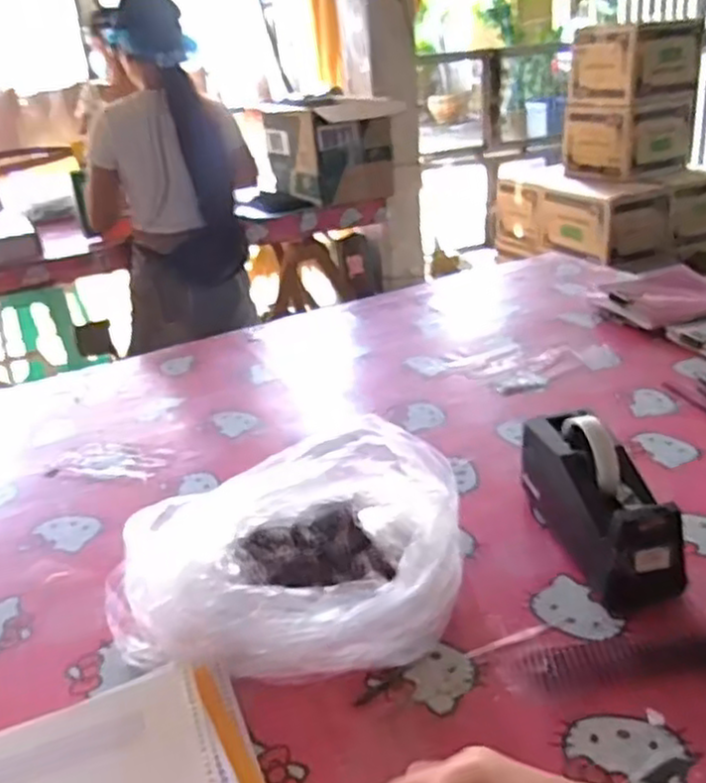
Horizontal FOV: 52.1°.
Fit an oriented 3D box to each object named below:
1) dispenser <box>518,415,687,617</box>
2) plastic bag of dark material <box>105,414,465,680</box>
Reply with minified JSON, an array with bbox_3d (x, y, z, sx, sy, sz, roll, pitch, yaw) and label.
[{"bbox_3d":[0.235,0.101,0.699,0.075,0.117,0.205,-10,27,-9],"label":"dispenser"},{"bbox_3d":[-0.065,0.142,0.678,0.317,0.110,0.229,-6,27,-2],"label":"plastic bag of dark material"}]

